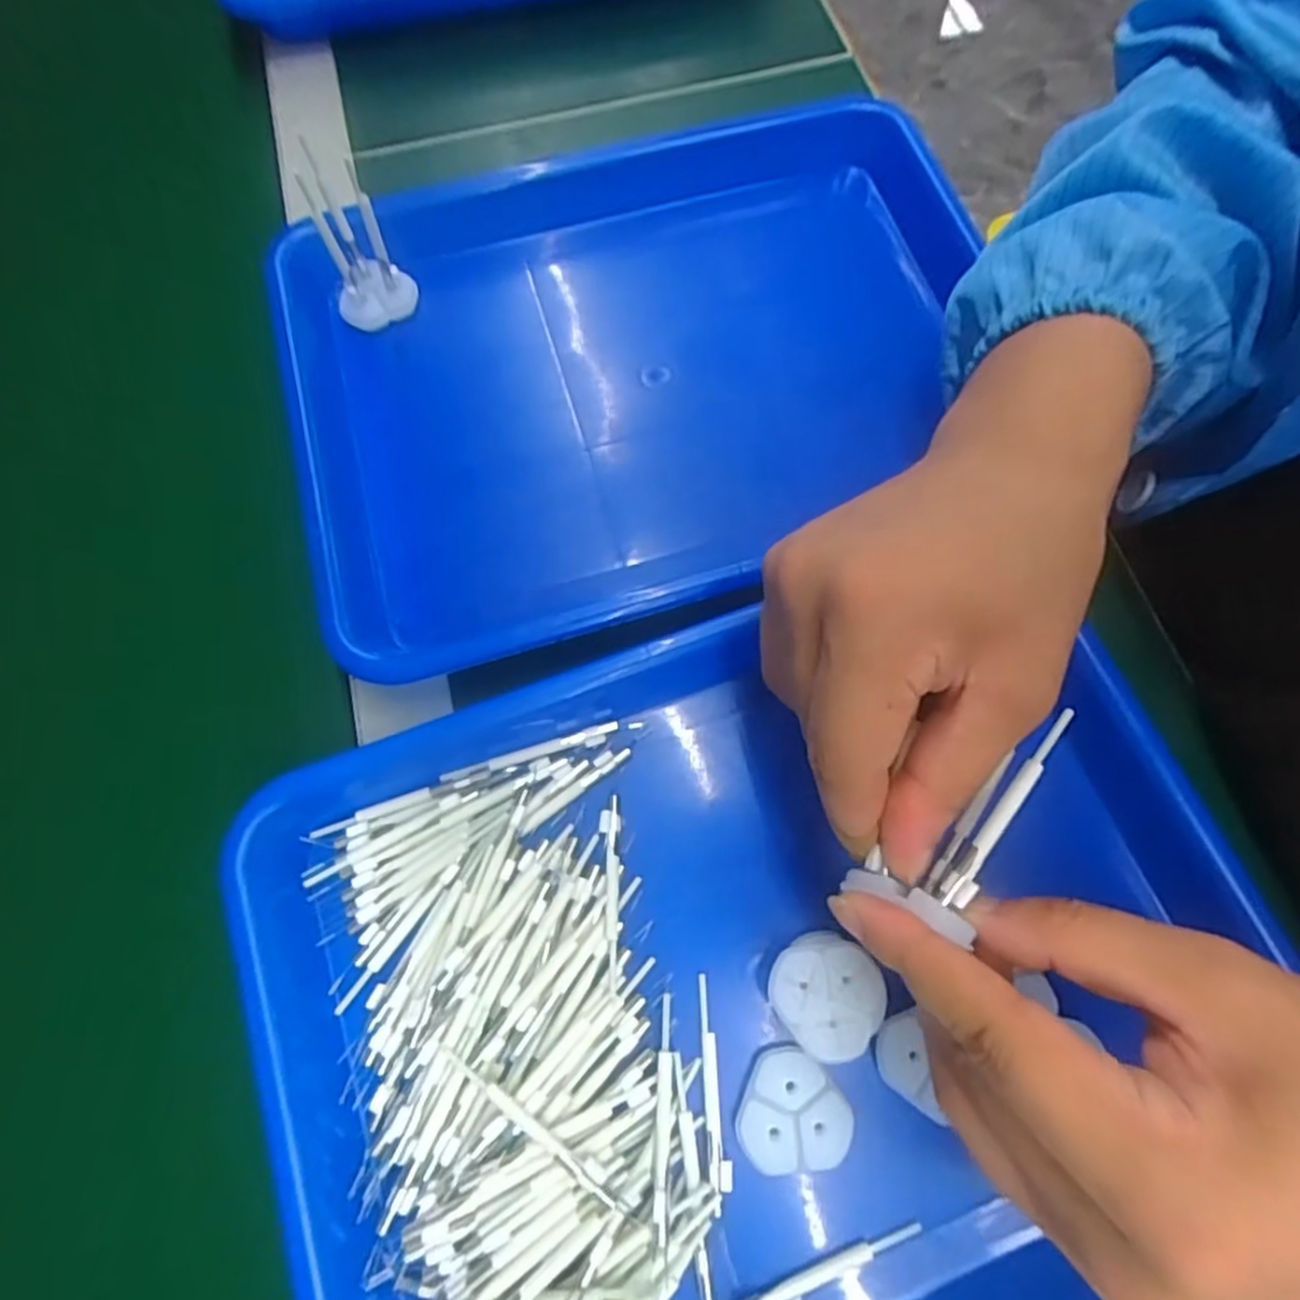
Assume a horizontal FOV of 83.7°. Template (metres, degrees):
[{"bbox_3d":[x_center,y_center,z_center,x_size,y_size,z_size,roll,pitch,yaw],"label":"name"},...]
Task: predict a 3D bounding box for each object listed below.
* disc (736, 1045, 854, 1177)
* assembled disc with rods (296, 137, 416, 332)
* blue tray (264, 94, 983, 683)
[{"bbox_3d":[0.049,0.156,0.242,0.036,0.004,0.036,0,71,1],"label":"disc"},{"bbox_3d":[-0.139,-0.192,0.344,0.036,0.067,0.043,-24,72,-7],"label":"assembled disc with rods"},{"bbox_3d":[0.008,-0.135,0.345,0.341,0.044,0.241,-17,72,-5],"label":"blue tray"}]

